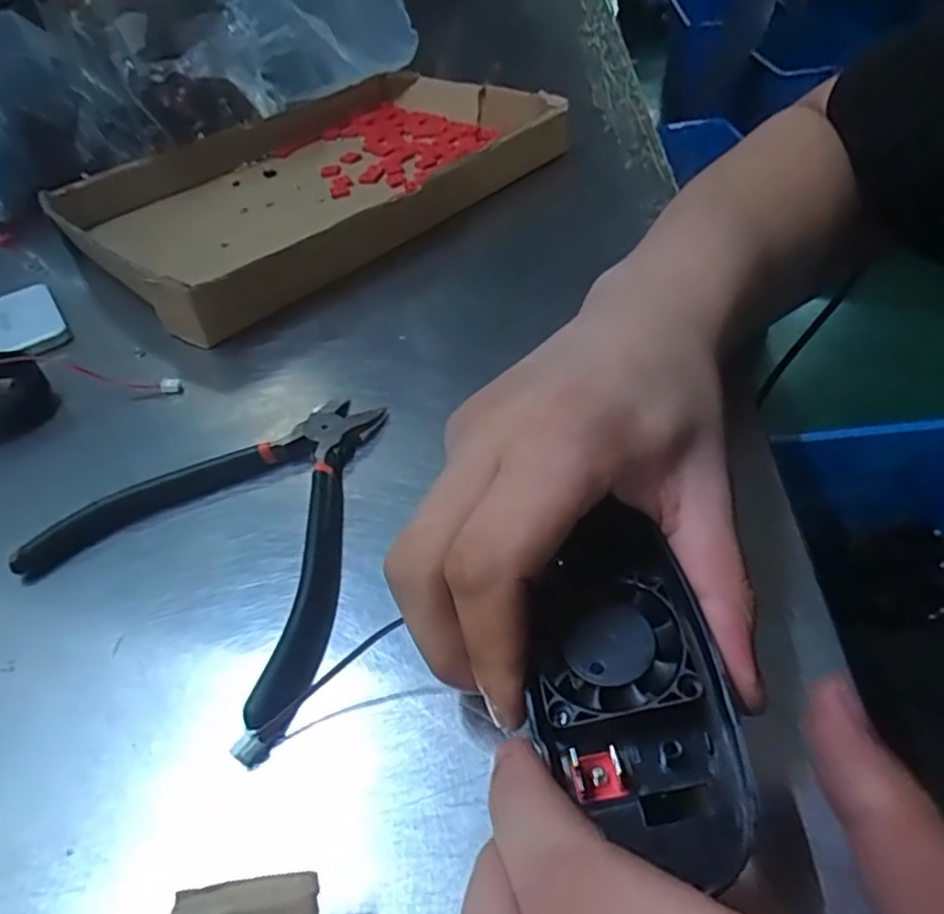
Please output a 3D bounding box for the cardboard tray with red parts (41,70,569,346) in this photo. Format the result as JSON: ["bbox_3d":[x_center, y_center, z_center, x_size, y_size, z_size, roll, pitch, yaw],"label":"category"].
[{"bbox_3d":[-0.107,-0.201,0.468,0.322,0.034,0.233,-35,51,-25],"label":"cardboard tray with red parts"}]

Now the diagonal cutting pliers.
[{"bbox_3d":[-0.084,0.019,0.261,0.129,0.011,0.131,19,51,24],"label":"diagonal cutting pliers"}]

